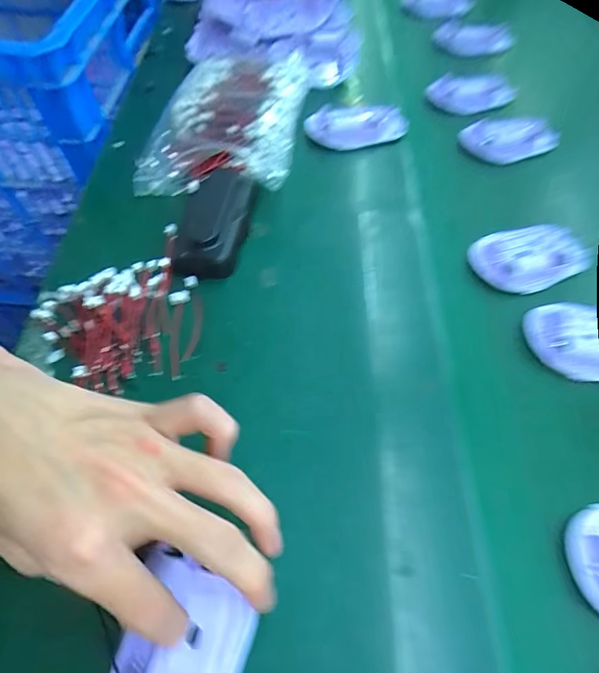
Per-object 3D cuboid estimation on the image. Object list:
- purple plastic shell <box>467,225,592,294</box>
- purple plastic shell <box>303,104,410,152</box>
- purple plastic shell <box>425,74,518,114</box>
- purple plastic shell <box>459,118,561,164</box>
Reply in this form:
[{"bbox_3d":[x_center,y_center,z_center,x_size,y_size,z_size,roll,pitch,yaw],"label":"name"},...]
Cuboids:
[{"bbox_3d":[0.188,-0.068,0.325,0.093,0.016,0.058,-18,62,-12],"label":"purple plastic shell"},{"bbox_3d":[0.057,-0.218,0.410,0.095,0.019,0.066,-18,62,-12],"label":"purple plastic shell"},{"bbox_3d":[0.193,-0.271,0.445,0.095,0.018,0.049,6,59,2],"label":"purple plastic shell"},{"bbox_3d":[0.214,-0.201,0.402,0.099,0.020,0.050,-3,60,-4],"label":"purple plastic shell"}]

